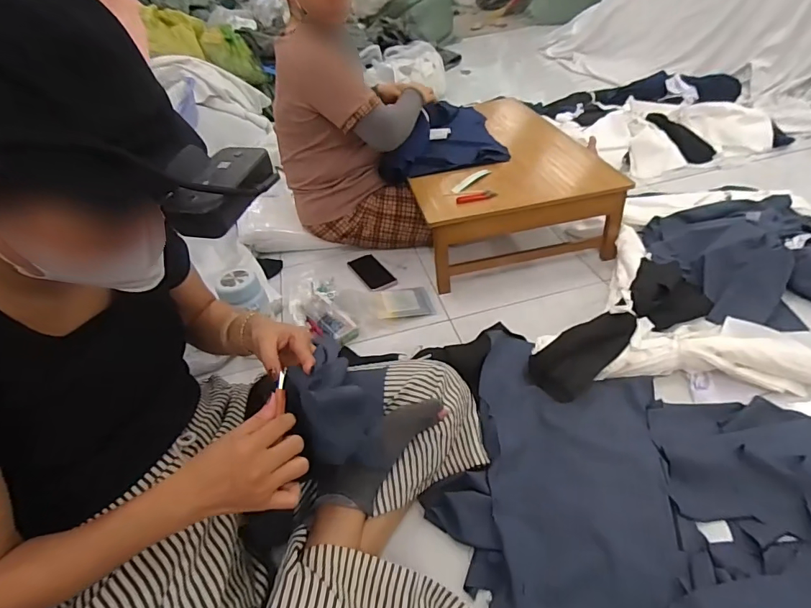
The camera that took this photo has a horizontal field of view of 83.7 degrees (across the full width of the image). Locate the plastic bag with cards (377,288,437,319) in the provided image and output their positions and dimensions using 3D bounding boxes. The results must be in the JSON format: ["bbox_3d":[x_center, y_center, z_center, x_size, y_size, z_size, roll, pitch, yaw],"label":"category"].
[{"bbox_3d":[-0.003,-0.005,1.130,0.135,0.015,0.113,-4,36,-10],"label":"plastic bag with cards"}]

